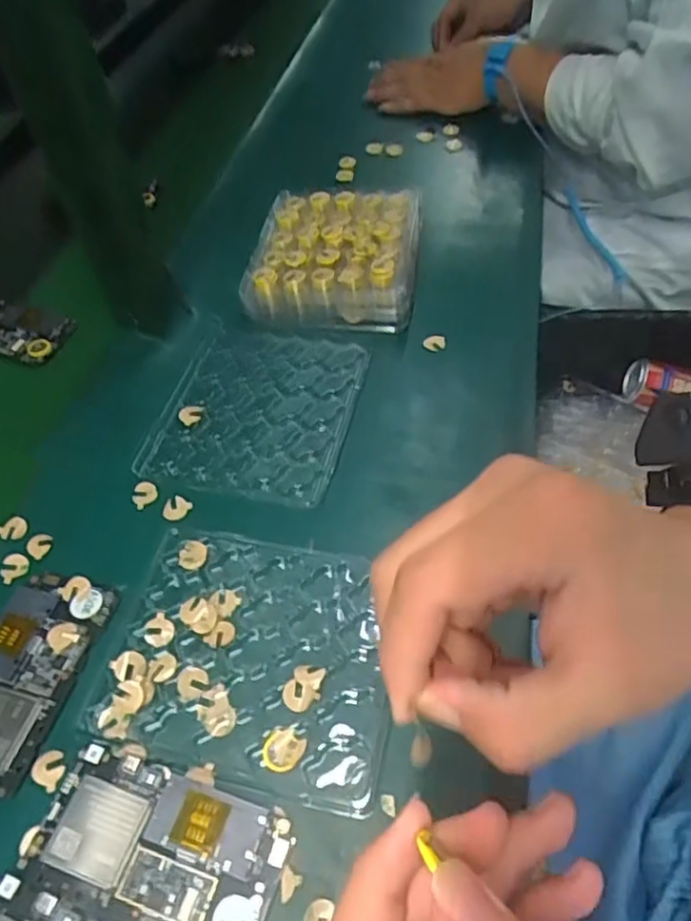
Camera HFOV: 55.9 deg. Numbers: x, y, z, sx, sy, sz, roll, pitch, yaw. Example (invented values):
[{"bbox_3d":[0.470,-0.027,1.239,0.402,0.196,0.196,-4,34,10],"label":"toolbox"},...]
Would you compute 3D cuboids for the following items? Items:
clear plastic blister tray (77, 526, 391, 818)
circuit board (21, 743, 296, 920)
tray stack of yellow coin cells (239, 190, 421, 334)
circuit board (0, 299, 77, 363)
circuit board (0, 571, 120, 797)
[{"bbox_3d":[-0.054,0.113,0.392,0.167,0.010,0.143,9,53,12],"label":"clear plastic blister tray"},{"bbox_3d":[-0.093,0.193,0.327,0.124,0.006,0.064,12,54,15],"label":"circuit board"},{"bbox_3d":[-0.010,-0.192,0.600,0.149,0.041,0.162,2,52,8],"label":"tray stack of yellow coin cells"},{"bbox_3d":[-0.319,-0.125,0.615,0.121,0.020,0.057,14,54,16],"label":"circuit board"},{"bbox_3d":[-0.193,0.126,0.390,0.066,0.007,0.125,10,53,13],"label":"circuit board"}]

